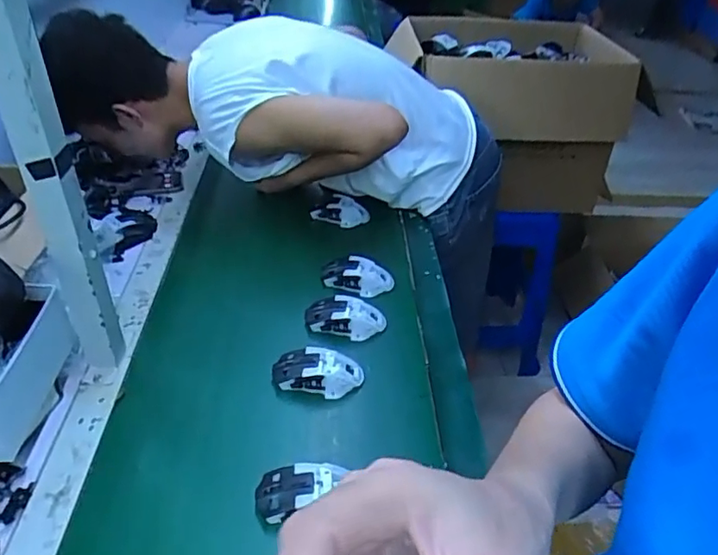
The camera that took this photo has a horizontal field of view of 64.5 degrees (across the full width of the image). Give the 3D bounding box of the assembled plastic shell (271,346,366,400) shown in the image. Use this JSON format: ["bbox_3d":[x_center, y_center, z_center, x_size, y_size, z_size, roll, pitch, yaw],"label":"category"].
[{"bbox_3d":[-0.053,0.121,0.740,0.113,0.033,0.056,5,37,4],"label":"assembled plastic shell"}]

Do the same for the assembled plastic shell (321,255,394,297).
[{"bbox_3d":[-0.002,-0.008,0.892,0.110,0.034,0.048,9,38,9],"label":"assembled plastic shell"}]

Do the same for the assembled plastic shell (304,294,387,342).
[{"bbox_3d":[-0.019,0.056,0.818,0.113,0.032,0.054,7,38,6],"label":"assembled plastic shell"}]

